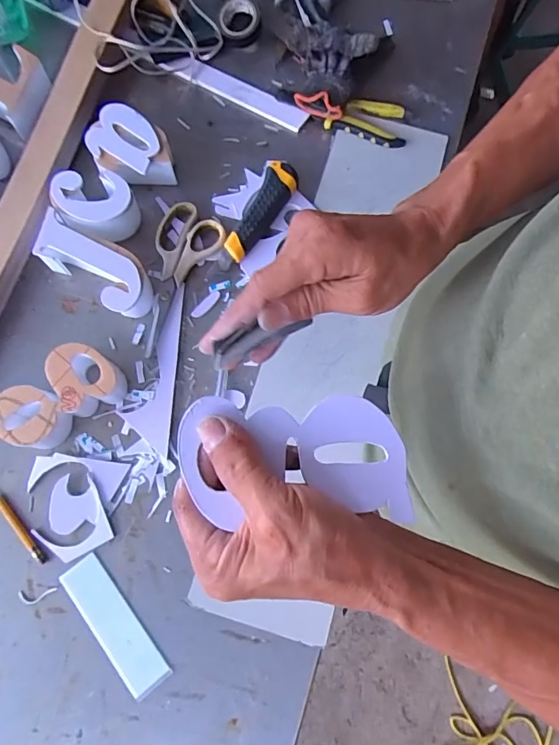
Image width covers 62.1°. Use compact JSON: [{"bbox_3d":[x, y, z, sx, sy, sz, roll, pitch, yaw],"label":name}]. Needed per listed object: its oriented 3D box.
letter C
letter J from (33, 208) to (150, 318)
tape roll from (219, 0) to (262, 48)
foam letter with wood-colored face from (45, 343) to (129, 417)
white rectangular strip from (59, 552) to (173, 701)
[{"bbox_3d":[-0.209,-0.192,0.530,0.077,0.039,0.082,0,75,-2],"label":"letter C"},{"bbox_3d":[-0.204,-0.119,0.516,0.141,0.044,0.059,35,77,7],"label":"letter J"},{"bbox_3d":[-0.052,-0.463,0.615,0.053,0.026,0.055,0,75,-2],"label":"tape roll"},{"bbox_3d":[-0.202,0.005,0.483,0.060,0.045,0.067,-29,78,-9],"label":"foam letter with wood-colored face"},{"bbox_3d":[-0.158,0.241,0.443,0.041,0.005,0.134,-38,80,-10],"label":"white rectangular strip"}]

